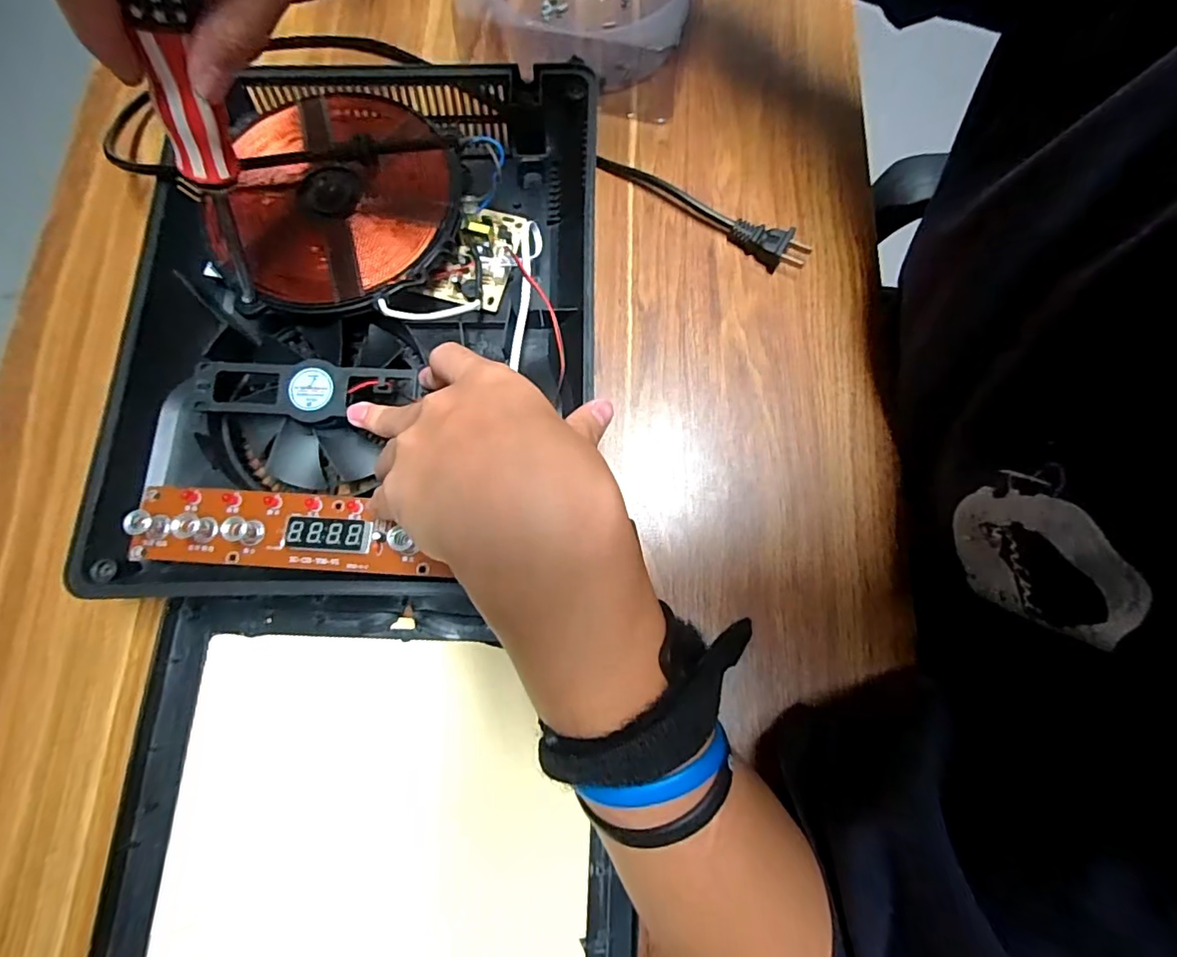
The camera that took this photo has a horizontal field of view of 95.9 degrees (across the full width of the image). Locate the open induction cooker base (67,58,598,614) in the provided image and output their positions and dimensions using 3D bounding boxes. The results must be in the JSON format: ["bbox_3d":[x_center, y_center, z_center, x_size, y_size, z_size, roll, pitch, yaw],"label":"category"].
[{"bbox_3d":[-0.141,-0.102,0.326,0.282,0.048,0.338,1,77,1],"label":"open induction cooker base"}]

